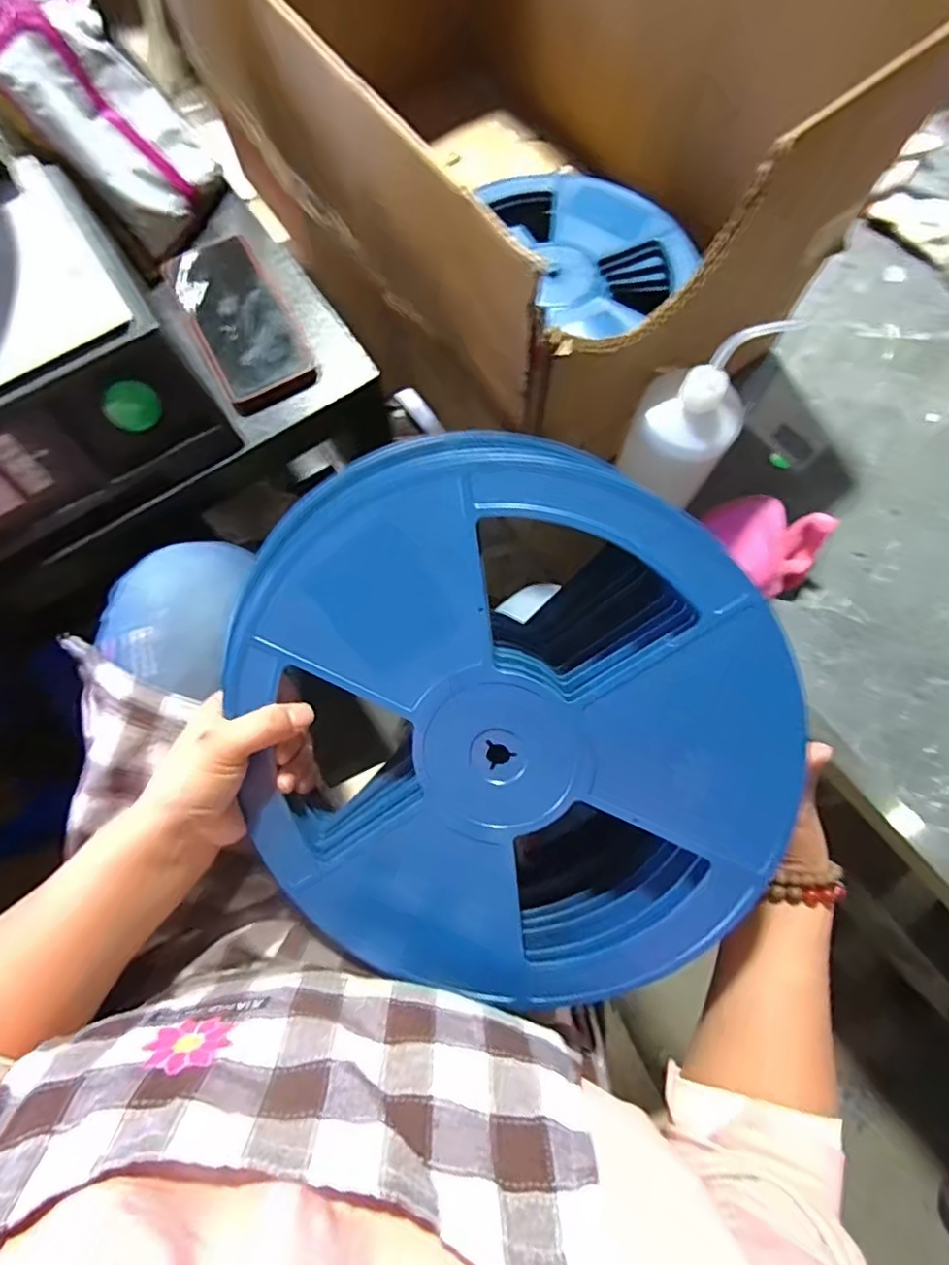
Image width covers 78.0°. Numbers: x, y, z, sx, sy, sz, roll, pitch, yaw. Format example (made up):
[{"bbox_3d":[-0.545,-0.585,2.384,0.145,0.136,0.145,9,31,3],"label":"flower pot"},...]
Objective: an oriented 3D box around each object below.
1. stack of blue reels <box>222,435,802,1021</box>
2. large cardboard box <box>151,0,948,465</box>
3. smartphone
[{"bbox_3d":[0.013,0.060,0.375,0.324,0.098,0.319,26,104,3],"label":"stack of blue reels"},{"bbox_3d":[0.015,-0.542,0.623,0.425,0.344,0.693,-34,77,-8],"label":"large cardboard box"},{"bbox_3d":[-0.196,-0.263,0.480,0.075,0.011,0.170,-29,76,-7],"label":"smartphone"}]

